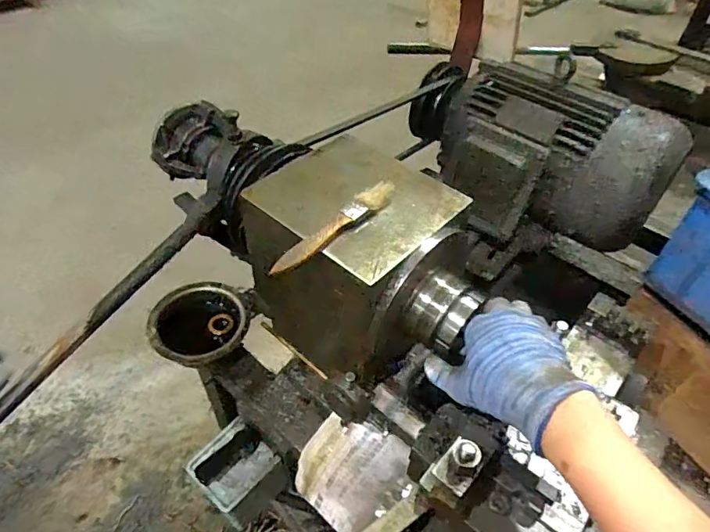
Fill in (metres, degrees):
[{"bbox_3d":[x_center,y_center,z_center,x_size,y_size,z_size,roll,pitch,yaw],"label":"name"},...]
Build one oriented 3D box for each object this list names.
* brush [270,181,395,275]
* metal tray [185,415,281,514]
[{"bbox_3d":[-0.017,-0.037,0.425,0.021,0.013,0.150,36,55,27],"label":"brush"},{"bbox_3d":[-0.159,0.256,0.623,0.091,0.045,0.093,30,52,23],"label":"metal tray"}]

